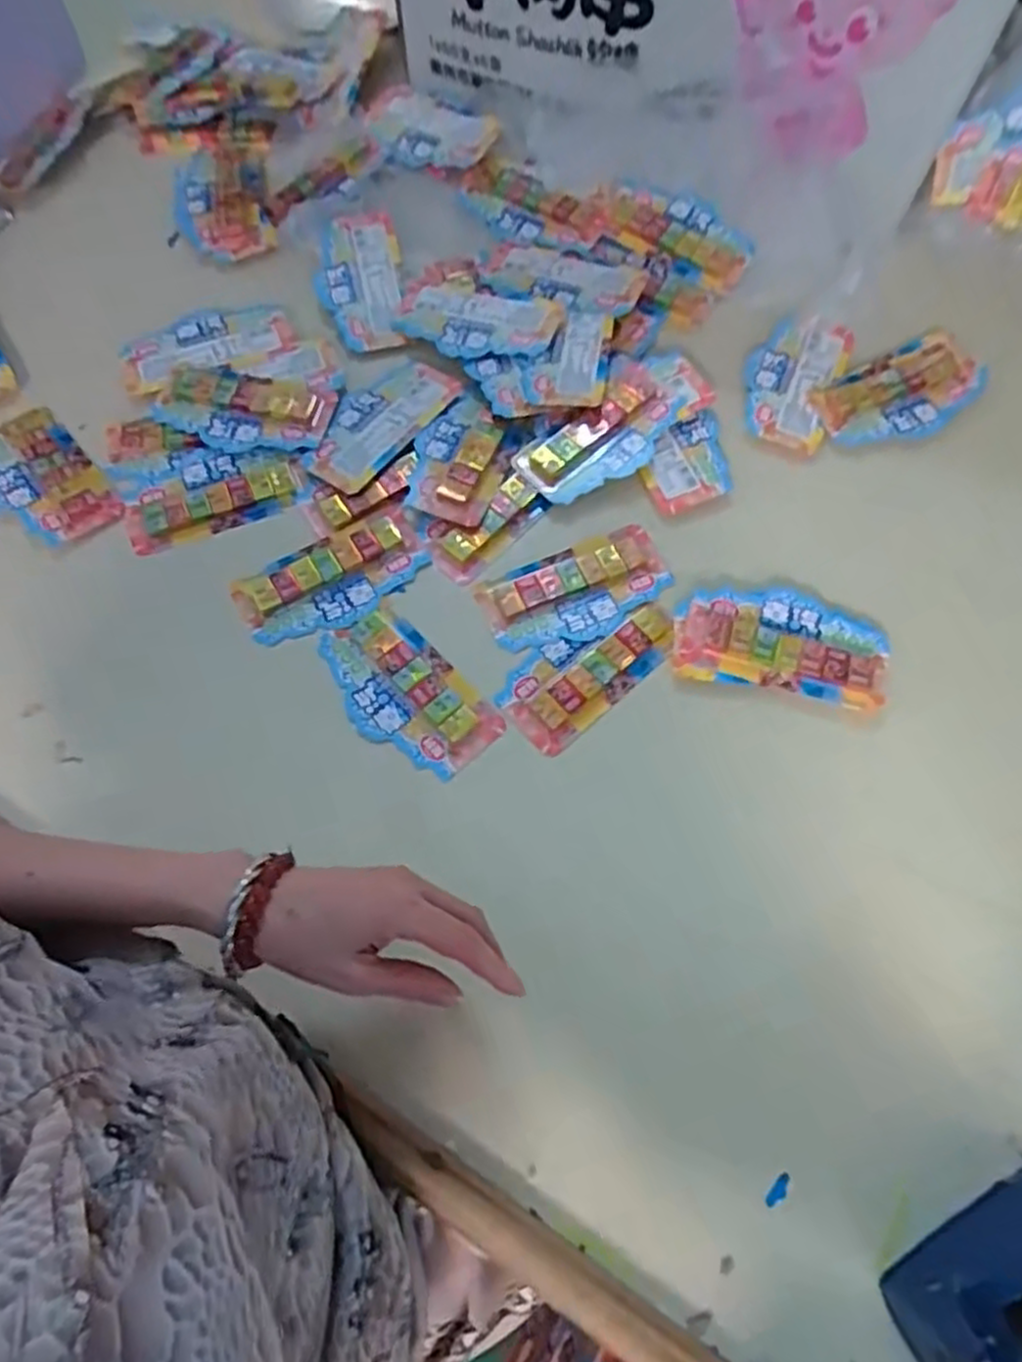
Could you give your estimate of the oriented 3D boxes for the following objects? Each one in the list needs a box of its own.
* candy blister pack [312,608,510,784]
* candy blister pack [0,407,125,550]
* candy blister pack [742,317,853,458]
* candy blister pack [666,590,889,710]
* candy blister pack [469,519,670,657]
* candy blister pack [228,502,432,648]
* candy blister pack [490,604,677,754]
[{"bbox_3d":[-0.078,0.008,0.538,0.078,0.010,0.142,-41,74,-13],"label":"candy blister pack"},{"bbox_3d":[-0.381,-0.164,0.601,0.076,0.008,0.145,-38,74,-12],"label":"candy blister pack"},{"bbox_3d":[0.241,-0.256,0.638,0.079,0.011,0.134,18,71,7],"label":"candy blister pack"},{"bbox_3d":[0.198,-0.029,0.544,0.150,0.016,0.078,11,70,5],"label":"candy blister pack"},{"bbox_3d":[0.051,-0.068,0.571,0.144,0.009,0.074,-22,71,-7],"label":"candy blister pack"},{"bbox_3d":[-0.137,-0.079,0.572,0.144,0.012,0.071,-29,72,-10],"label":"candy blister pack"},{"bbox_3d":[0.057,-0.012,0.544,0.136,0.010,0.068,-40,74,-13],"label":"candy blister pack"}]

